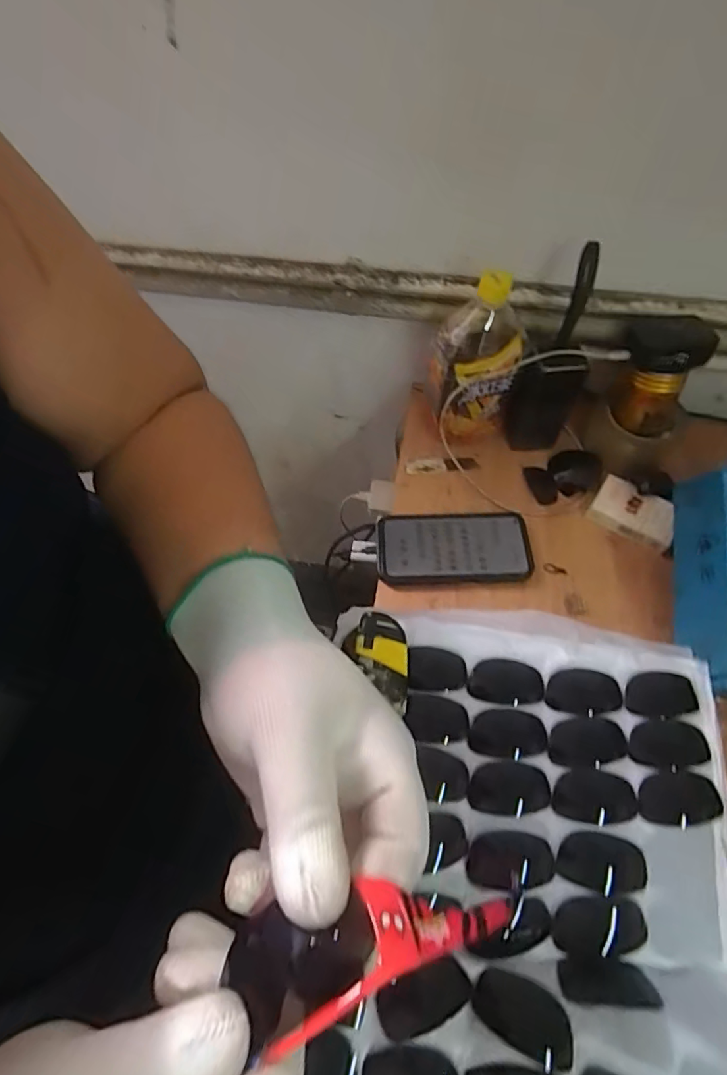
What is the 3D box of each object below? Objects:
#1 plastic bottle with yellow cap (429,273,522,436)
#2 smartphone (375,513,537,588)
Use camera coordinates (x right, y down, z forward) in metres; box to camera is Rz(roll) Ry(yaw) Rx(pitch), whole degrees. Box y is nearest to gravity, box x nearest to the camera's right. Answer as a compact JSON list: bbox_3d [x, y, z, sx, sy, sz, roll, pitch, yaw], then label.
[{"bbox_3d":[0.122,-0.195,0.576,0.090,0.199,0.104,12,60,5],"label":"plastic bottle with yellow cap"},{"bbox_3d":[0.098,0.011,0.561,0.164,0.015,0.083,1,60,-2],"label":"smartphone"}]

